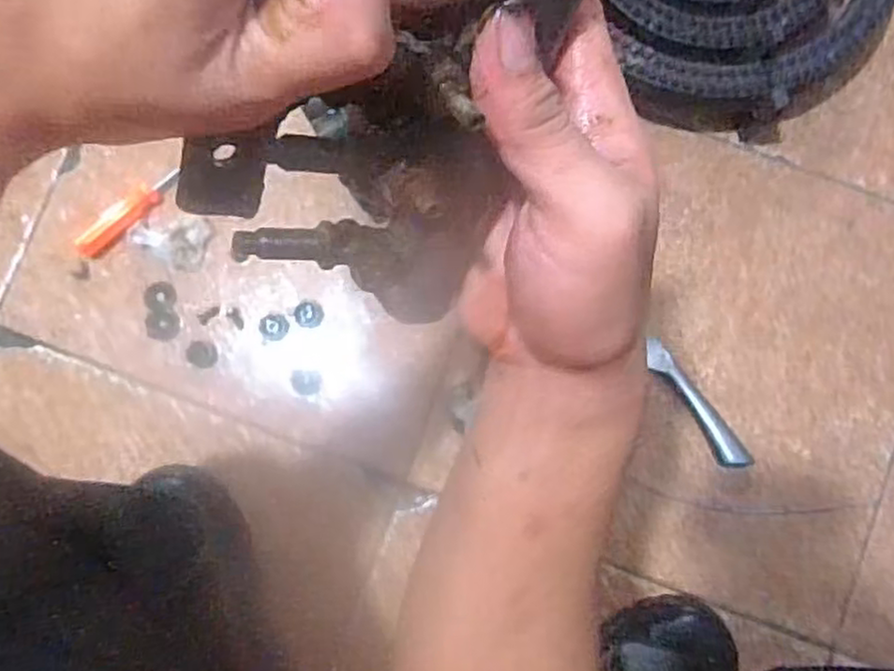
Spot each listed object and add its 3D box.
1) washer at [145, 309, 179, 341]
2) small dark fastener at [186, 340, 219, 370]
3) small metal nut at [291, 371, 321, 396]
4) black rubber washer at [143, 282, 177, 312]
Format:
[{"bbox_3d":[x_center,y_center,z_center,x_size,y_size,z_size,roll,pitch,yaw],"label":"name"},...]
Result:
[{"bbox_3d":[-0.260,-0.009,0.653,0.031,0.004,0.028,-3,86,0],"label":"washer"},{"bbox_3d":[-0.223,0.017,0.652,0.028,0.004,0.025,10,87,1],"label":"small dark fastener"},{"bbox_3d":[-0.129,0.043,0.651,0.027,0.004,0.023,1,86,0],"label":"small metal nut"},{"bbox_3d":[-0.262,-0.036,0.654,0.030,0.004,0.027,-3,86,0],"label":"black rubber washer"}]

